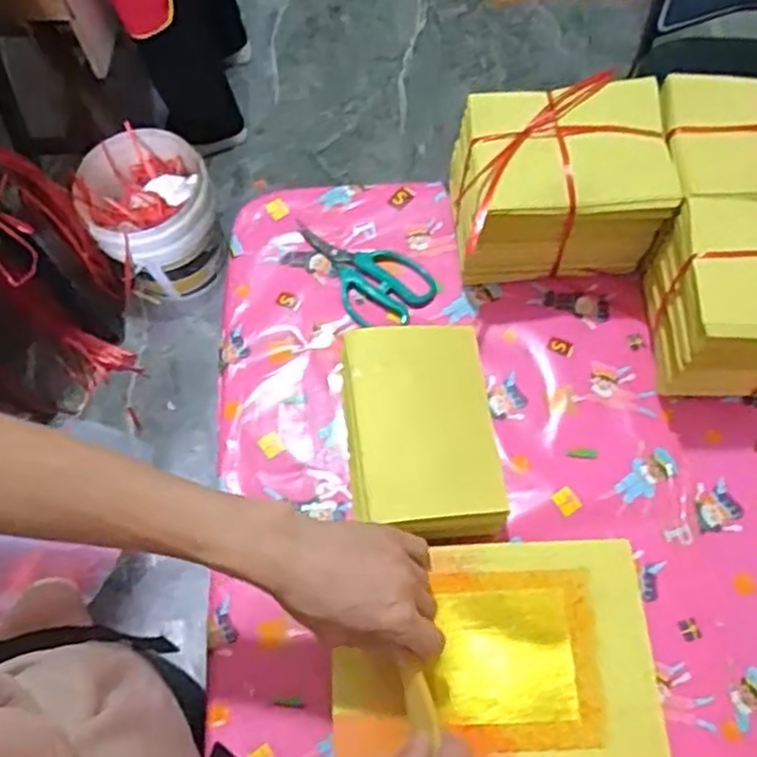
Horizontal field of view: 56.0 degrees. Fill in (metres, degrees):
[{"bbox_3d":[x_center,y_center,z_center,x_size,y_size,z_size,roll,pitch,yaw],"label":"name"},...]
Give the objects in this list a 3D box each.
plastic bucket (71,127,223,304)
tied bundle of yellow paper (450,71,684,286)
[{"bbox_3d":[-0.453,-0.321,1.486,0.252,0.274,0.230,-17,68,-4],"label":"plastic bucket"},{"bbox_3d":[0.155,-0.165,0.629,0.172,0.126,0.127,-9,68,-1],"label":"tied bundle of yellow paper"}]

